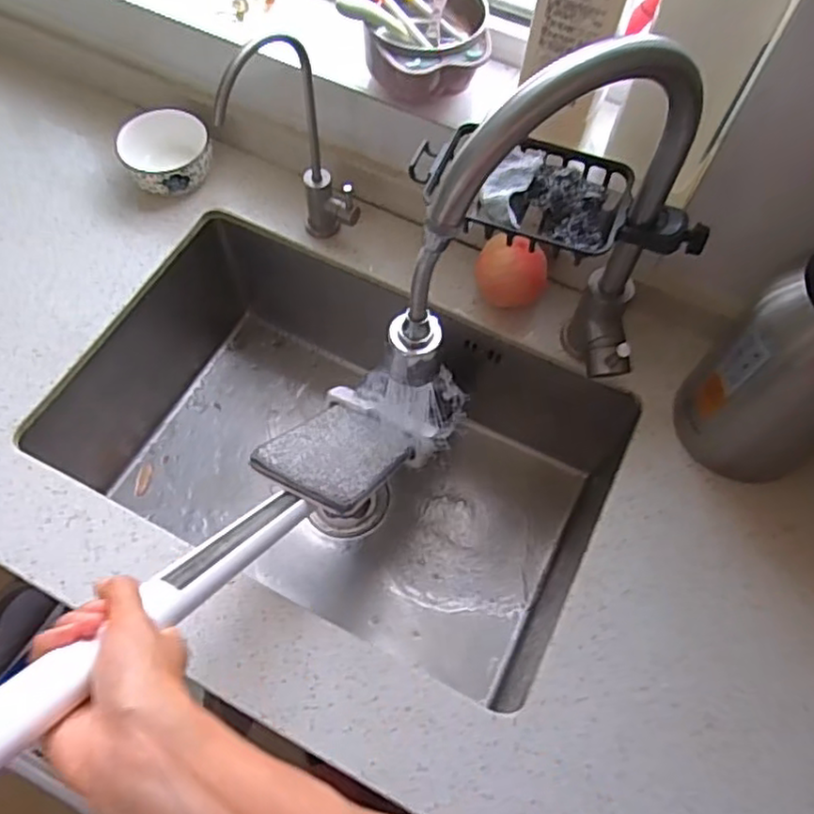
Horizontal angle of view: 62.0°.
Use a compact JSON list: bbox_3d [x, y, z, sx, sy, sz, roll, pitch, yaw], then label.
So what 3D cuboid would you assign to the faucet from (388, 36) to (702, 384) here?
[{"bbox_3d":[0.116,-0.099,0.526,0.256,0.339,0.075,-21,67,-15],"label":"faucet"}]

